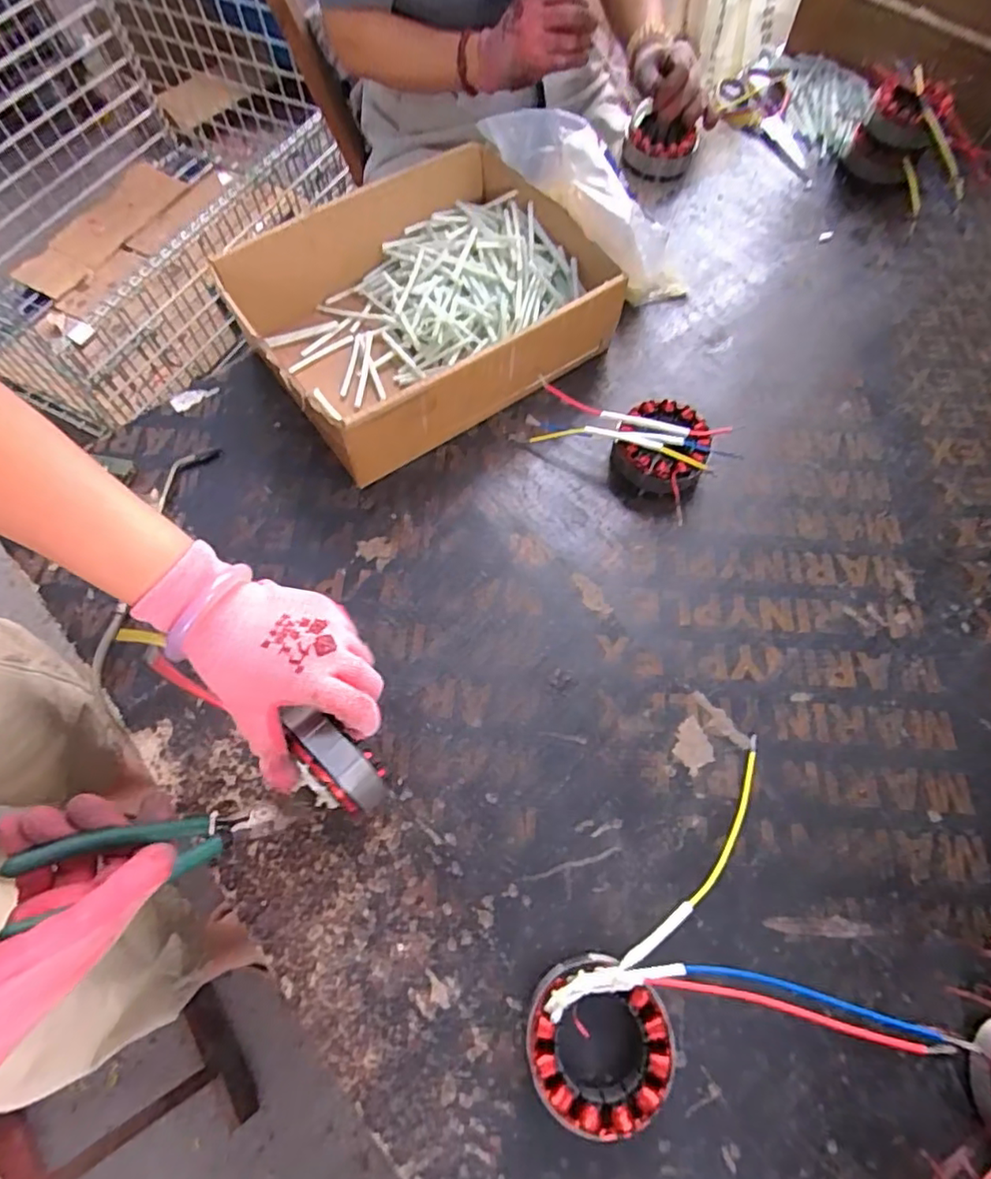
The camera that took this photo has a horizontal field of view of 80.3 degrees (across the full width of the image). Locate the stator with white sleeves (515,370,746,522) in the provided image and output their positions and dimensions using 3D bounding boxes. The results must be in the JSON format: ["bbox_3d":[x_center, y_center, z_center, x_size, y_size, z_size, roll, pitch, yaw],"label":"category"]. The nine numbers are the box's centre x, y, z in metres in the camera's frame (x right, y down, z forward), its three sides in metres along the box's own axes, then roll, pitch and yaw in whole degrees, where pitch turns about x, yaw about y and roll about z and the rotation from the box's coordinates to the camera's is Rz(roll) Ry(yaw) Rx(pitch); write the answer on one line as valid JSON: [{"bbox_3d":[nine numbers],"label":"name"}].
[{"bbox_3d":[0.122,-0.145,0.561,0.187,0.042,0.094,22,68,9],"label":"stator with white sleeves"}]

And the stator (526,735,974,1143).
[{"bbox_3d":[0.117,0.212,0.370,0.230,0.100,0.168,-17,67,-8],"label":"stator"}]

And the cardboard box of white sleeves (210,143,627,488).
[{"bbox_3d":[-0.073,-0.284,0.594,0.327,0.095,0.260,-33,70,-14],"label":"cardboard box of white sleeves"}]

